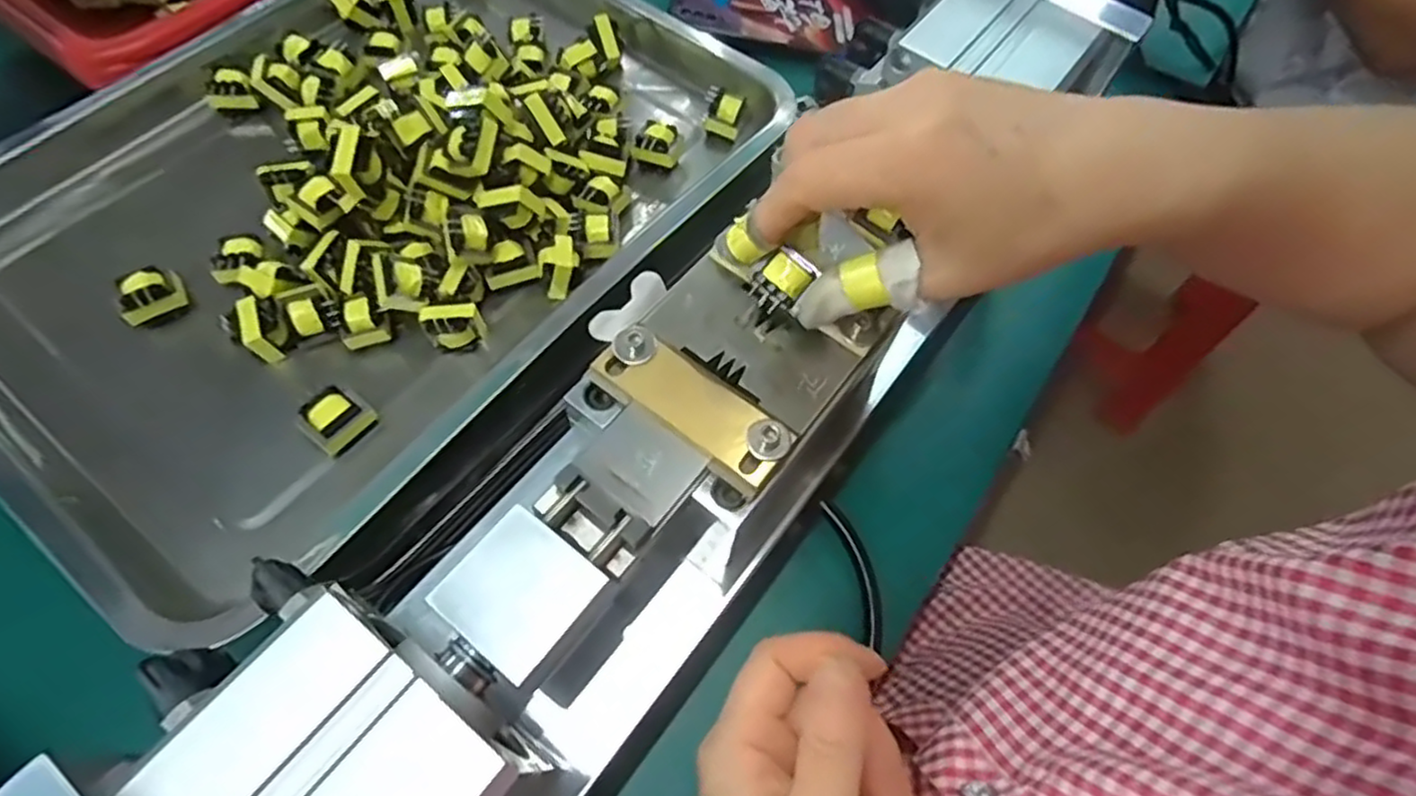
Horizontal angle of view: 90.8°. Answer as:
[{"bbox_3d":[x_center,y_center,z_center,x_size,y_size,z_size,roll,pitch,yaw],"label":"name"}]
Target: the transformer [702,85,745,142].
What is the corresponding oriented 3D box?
[{"bbox_3d":[0.008,-0.159,0.395,0.021,0.023,0.020,14,63,3],"label":"transformer"}]

